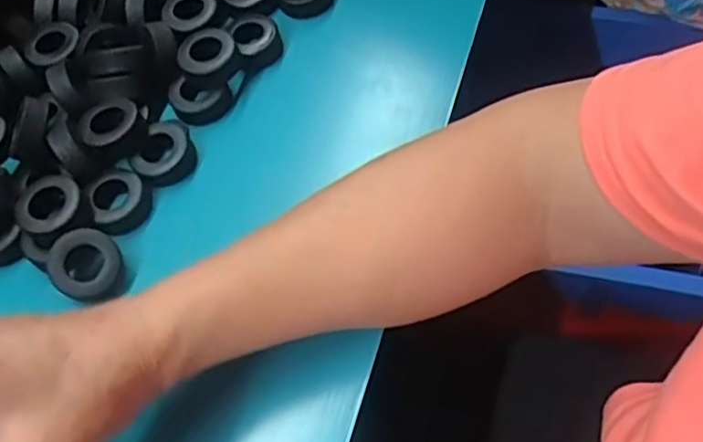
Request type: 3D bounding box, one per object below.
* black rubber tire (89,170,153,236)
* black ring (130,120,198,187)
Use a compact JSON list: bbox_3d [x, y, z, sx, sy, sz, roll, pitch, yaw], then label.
[{"bbox_3d":[-0.133,-0.011,0.400,0.033,0.012,0.040,-18,60,-6],"label":"black rubber tire"},{"bbox_3d":[-0.113,-0.042,0.413,0.039,0.017,0.039,-2,59,3],"label":"black ring"}]

